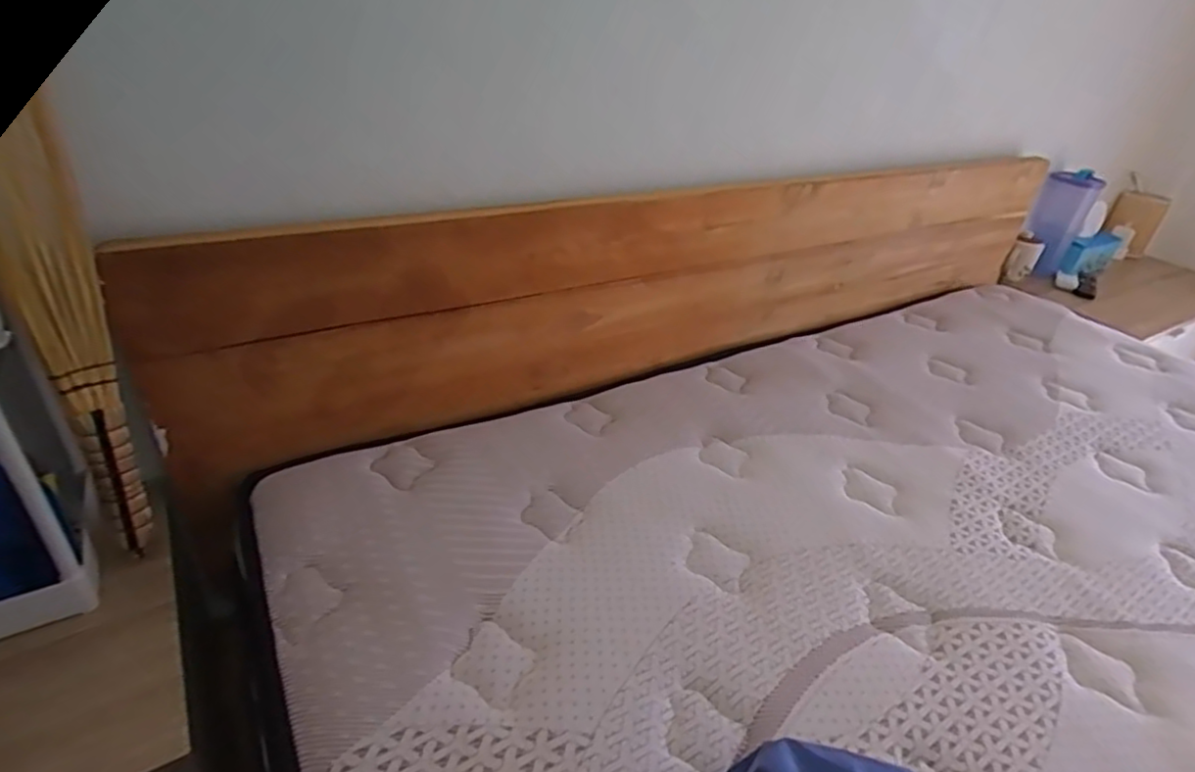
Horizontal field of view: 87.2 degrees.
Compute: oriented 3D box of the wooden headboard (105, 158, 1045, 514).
[{"bbox_3d":[0.233,-0.192,1.077,1.708,0.336,0.062,-13,38,-25],"label":"wooden headboard"}]

